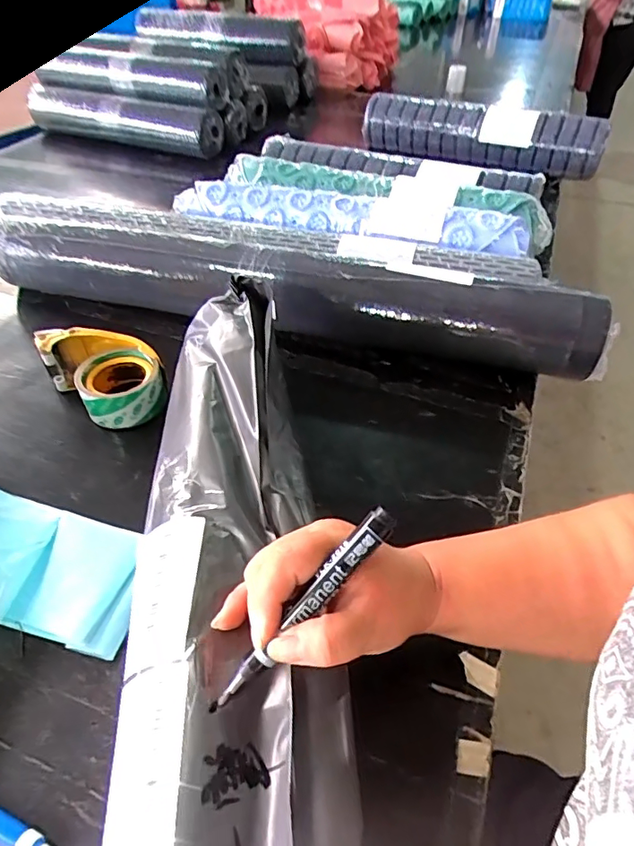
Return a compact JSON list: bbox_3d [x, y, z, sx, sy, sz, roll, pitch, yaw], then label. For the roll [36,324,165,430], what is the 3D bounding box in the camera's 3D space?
[{"bbox_3d":[-0.237,-0.057,0.580,0.147,0.062,0.092,35,55,29],"label":"roll"}]

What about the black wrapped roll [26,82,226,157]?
[{"bbox_3d":[-0.454,-0.702,1.191,0.487,0.087,0.096,16,48,15],"label":"black wrapped roll"}]

